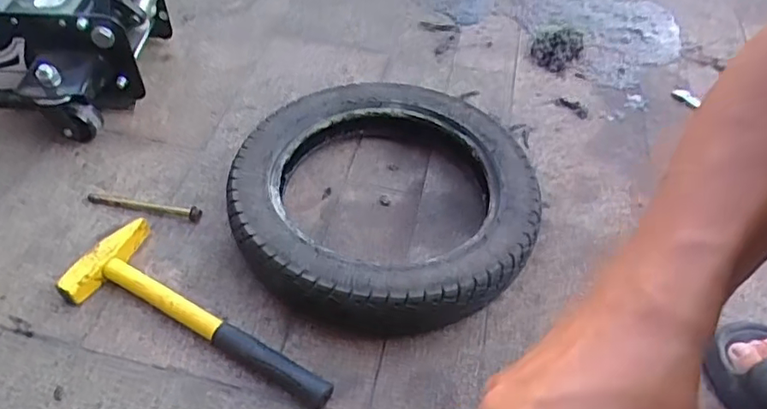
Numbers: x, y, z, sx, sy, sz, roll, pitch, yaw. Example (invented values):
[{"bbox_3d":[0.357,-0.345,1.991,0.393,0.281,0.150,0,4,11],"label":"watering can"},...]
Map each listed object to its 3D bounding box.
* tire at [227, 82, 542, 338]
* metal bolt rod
[{"bbox_3d":[-0.001,-0.004,0.702,0.353,0.093,0.344,5,48,-2],"label":"tire"},{"bbox_3d":[-0.294,0.002,0.713,0.139,0.012,0.015,10,48,3],"label":"metal bolt rod"}]

